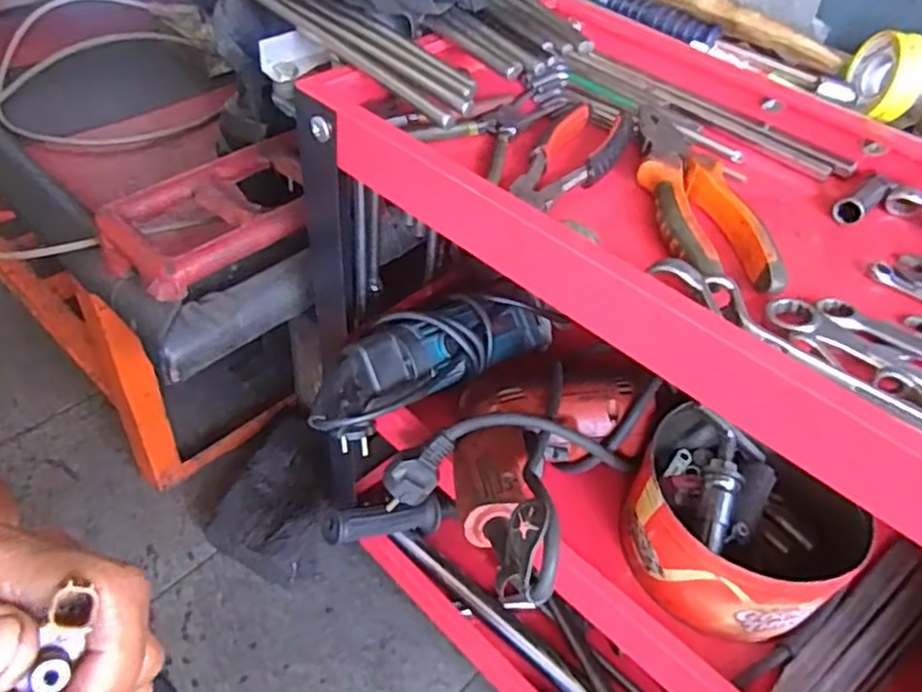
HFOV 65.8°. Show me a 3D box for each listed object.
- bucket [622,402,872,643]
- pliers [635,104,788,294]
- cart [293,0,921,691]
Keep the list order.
[{"bbox_3d":[0.196,0.124,0.509,0.149,0.072,0.139,3,46,-3],"label":"bucket"},{"bbox_3d":[0.134,-0.095,0.431,0.060,0.021,0.177,0,46,-6],"label":"pliers"},{"bbox_3d":[0.127,0.077,0.557,0.512,0.505,0.307,31,51,22],"label":"cart"}]

